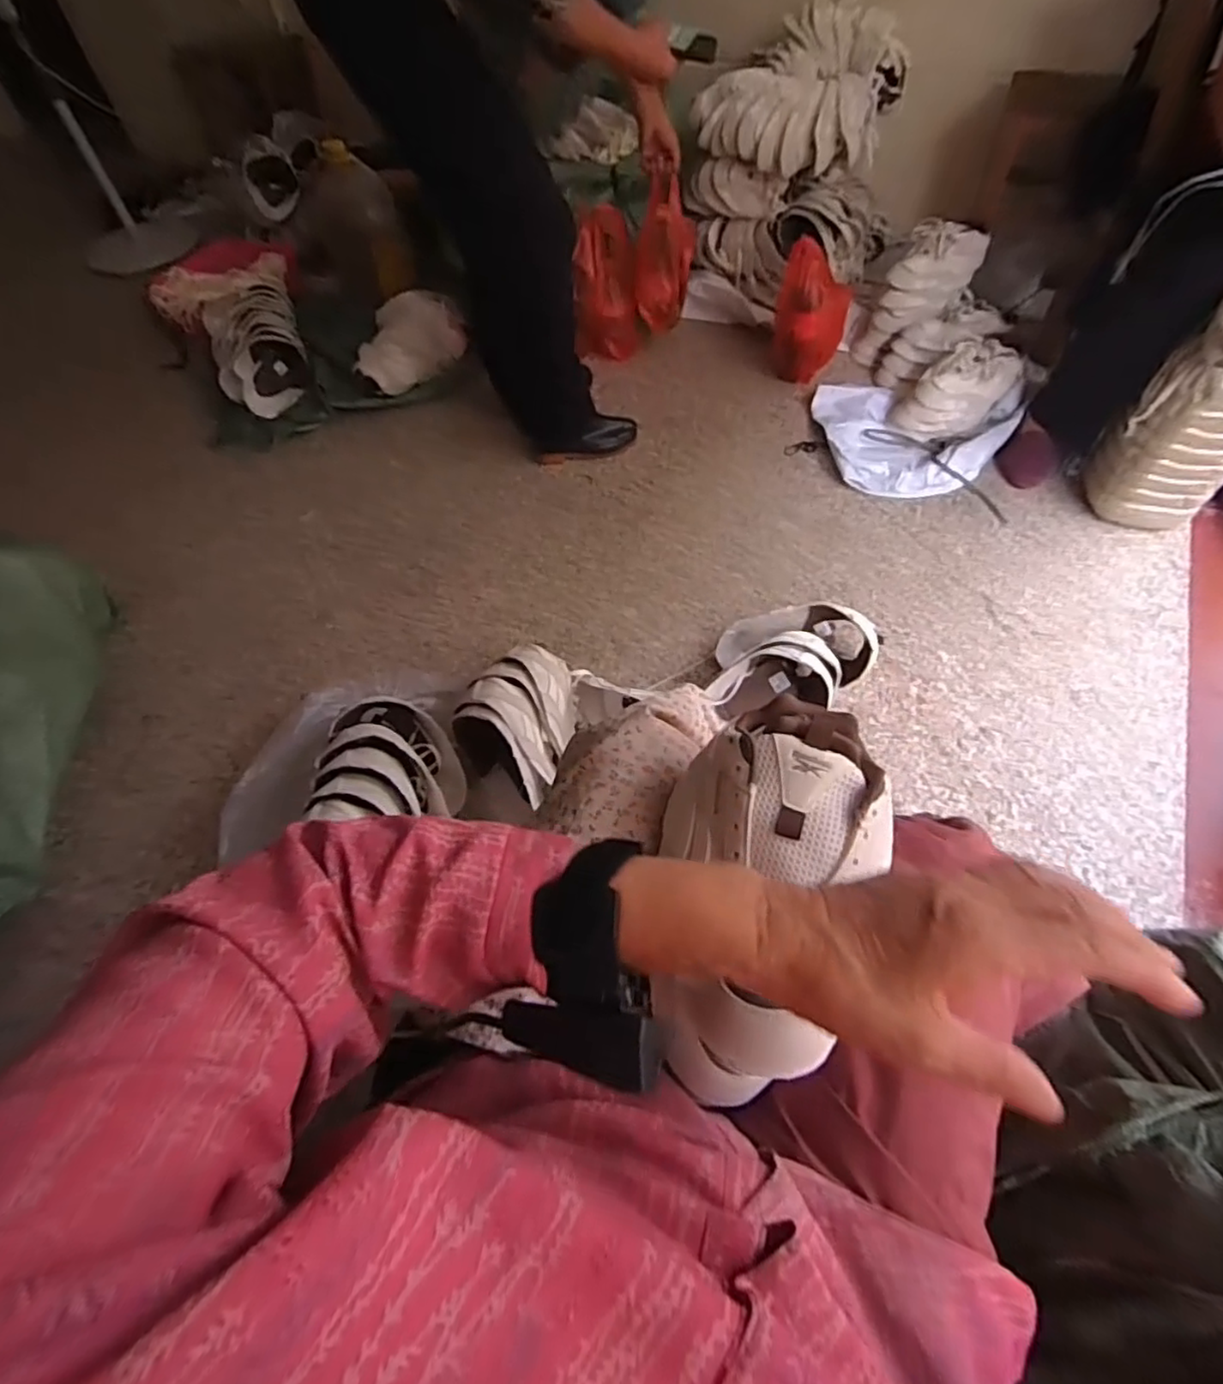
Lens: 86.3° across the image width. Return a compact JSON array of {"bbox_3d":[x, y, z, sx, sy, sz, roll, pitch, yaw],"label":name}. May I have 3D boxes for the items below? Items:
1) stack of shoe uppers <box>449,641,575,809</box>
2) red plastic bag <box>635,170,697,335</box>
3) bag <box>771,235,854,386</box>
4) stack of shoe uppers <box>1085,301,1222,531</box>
[{"bbox_3d":[-0.134,0.030,0.947,0.155,0.108,0.209,18,59,16],"label":"stack of shoe uppers"},{"bbox_3d":[0.121,-0.973,1.472,0.128,0.269,0.121,0,56,4],"label":"red plastic bag"},{"bbox_3d":[0.443,-0.831,1.448,0.153,0.257,0.113,8,57,9],"label":"bag"},{"bbox_3d":[0.982,-0.467,1.067,0.161,0.445,0.136,6,57,7],"label":"stack of shoe uppers"}]

